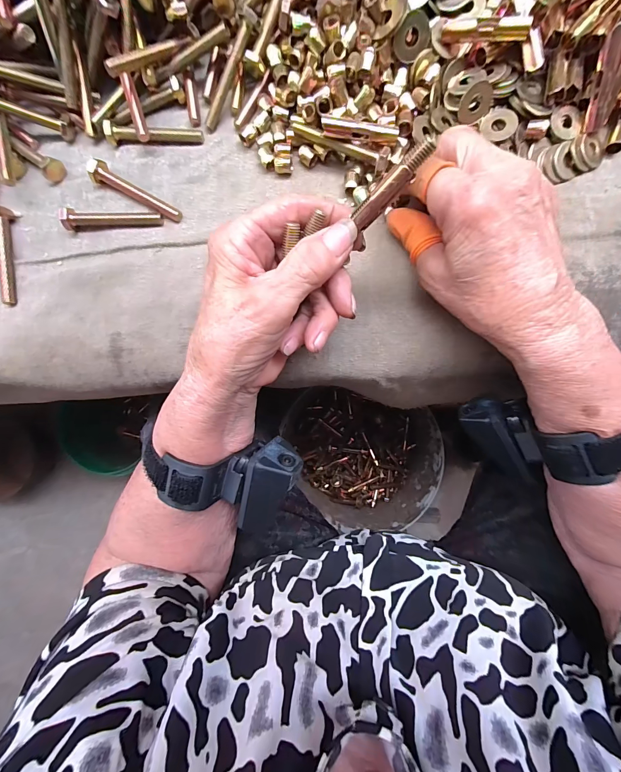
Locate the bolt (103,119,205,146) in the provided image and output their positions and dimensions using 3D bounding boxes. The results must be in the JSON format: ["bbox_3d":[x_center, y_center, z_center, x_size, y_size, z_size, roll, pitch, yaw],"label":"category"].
[{"bbox_3d":[-0.107,-0.173,0.218,0.065,0.012,0.012,1,89,3],"label":"bolt"}]

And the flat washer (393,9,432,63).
[{"bbox_3d":[0.061,-0.210,0.192,0.022,0.004,0.021,-7,136,-7],"label":"flat washer"}]

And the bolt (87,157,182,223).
[{"bbox_3d":[-0.119,-0.132,0.218,0.065,0.014,0.013,29,91,3],"label":"bolt"}]

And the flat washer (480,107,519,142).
[{"bbox_3d":[0.119,-0.165,0.202,0.020,0.004,0.020,0,90,19],"label":"flat washer"}]

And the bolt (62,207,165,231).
[{"bbox_3d":[-0.137,-0.117,0.220,0.069,0.014,0.012,-4,89,3],"label":"bolt"}]

